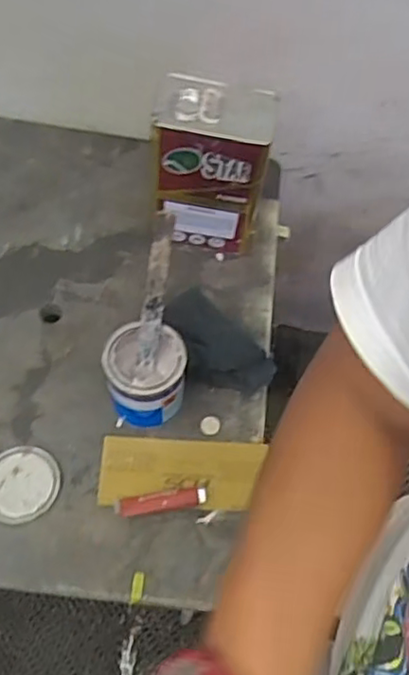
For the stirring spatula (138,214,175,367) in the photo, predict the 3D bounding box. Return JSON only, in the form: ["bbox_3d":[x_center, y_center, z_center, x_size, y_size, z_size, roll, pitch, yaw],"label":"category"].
[{"bbox_3d":[-0.062,-0.057,0.798,0.026,0.217,0.012,13,32,3],"label":"stirring spatula"}]

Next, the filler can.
[{"bbox_3d":[-0.080,0.056,0.861,0.103,0.118,0.098,2,61,-3],"label":"filler can"}]

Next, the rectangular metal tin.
[{"bbox_3d":[0.008,-0.251,0.960,0.158,0.253,0.103,9,61,1],"label":"rectangular metal tin"}]

